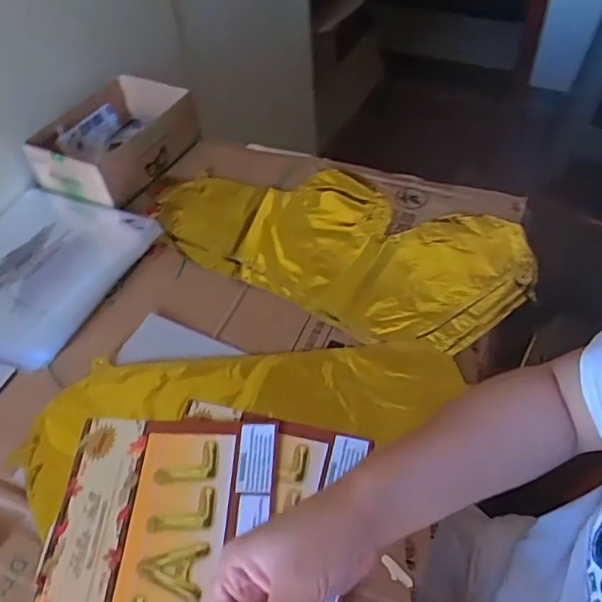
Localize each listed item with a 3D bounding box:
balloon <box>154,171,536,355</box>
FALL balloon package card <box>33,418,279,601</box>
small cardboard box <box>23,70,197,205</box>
[{"bbox_3d":[0.037,-0.069,0.664,0.418,0.027,0.214,20,54,20],"label":"balloon"},{"bbox_3d":[-0.107,0.178,0.442,0.162,0.006,0.192,1,49,1],"label":"FALL balloon package card"},{"bbox_3d":[-0.238,-0.205,0.761,0.137,0.082,0.190,21,55,21],"label":"small cardboard box"}]

